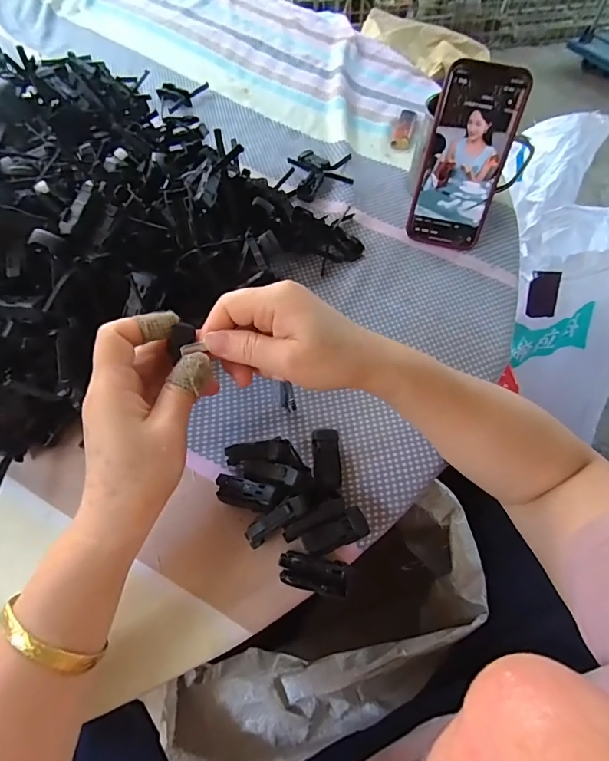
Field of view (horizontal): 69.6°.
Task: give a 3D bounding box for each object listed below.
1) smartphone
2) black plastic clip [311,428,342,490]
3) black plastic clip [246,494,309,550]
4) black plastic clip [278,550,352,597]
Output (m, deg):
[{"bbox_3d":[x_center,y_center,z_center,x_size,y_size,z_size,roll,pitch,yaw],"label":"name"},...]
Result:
[{"bbox_3d":[0.156,-0.213,0.427,0.075,0.159,0.008,13,29,3],"label":"smartphone"},{"bbox_3d":[0.017,0.060,0.331,0.021,0.014,0.046,-1,58,-6],"label":"black plastic clip"},{"bbox_3d":[-0.018,0.093,0.294,0.048,0.016,0.013,-37,64,8],"label":"black plastic clip"},{"bbox_3d":[0.007,0.127,0.288,0.047,0.020,0.019,11,57,2],"label":"black plastic clip"}]

